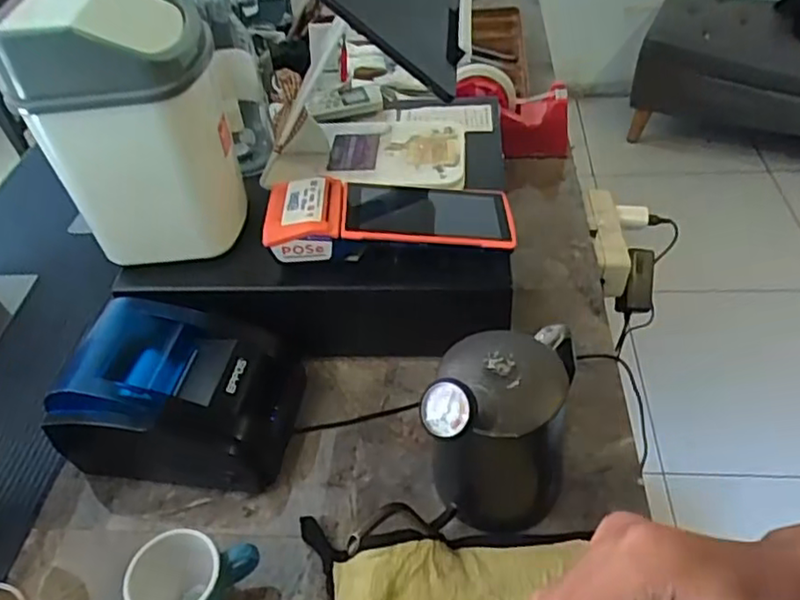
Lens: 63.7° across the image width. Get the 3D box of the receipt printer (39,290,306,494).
[{"bbox_3d":[-0.187,0.075,0.550,0.178,0.099,0.132,-2,44,7],"label":"receipt printer"}]

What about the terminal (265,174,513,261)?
[{"bbox_3d":[-0.008,-0.080,0.588,0.219,0.051,0.095,-6,44,0],"label":"terminal"}]

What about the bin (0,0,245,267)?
[{"bbox_3d":[-0.214,-0.141,0.546,0.132,0.198,0.109,-7,44,-1],"label":"bin"}]

